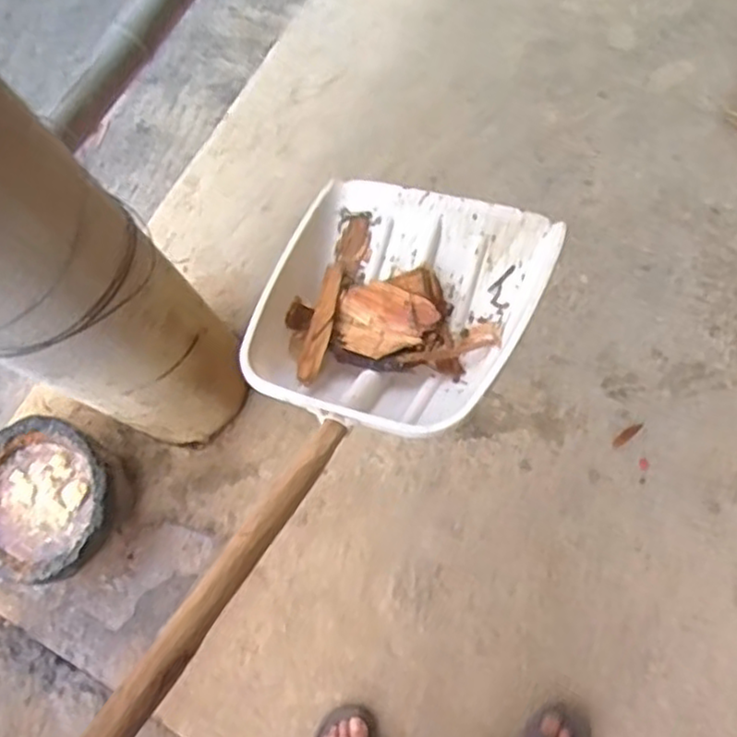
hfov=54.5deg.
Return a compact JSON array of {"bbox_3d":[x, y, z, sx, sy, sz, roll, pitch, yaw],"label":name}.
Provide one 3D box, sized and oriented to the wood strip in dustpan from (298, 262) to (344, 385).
[{"bbox_3d":[-0.064,-0.068,1.001,0.031,0.017,0.203,11,56,2],"label":"wood strip in dustpan"}]

